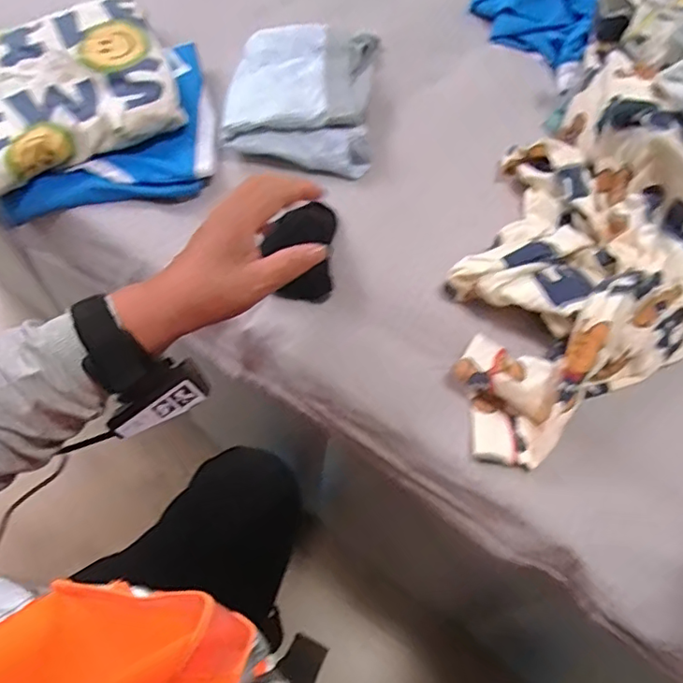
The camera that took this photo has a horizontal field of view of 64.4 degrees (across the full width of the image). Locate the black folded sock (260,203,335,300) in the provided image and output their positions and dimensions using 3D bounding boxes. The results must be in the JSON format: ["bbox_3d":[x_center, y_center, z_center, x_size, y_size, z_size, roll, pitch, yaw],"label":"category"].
[{"bbox_3d":[-0.039,-0.084,0.506,0.063,0.030,0.094,3,59,-2],"label":"black folded sock"}]

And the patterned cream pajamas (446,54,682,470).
[{"bbox_3d":[0.216,-0.079,0.467,0.358,0.121,0.292,-32,66,-20],"label":"patterned cream pajamas"}]

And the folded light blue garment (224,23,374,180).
[{"bbox_3d":[-0.044,-0.283,0.604,0.158,0.055,0.238,5,59,-1],"label":"folded light blue garment"}]

